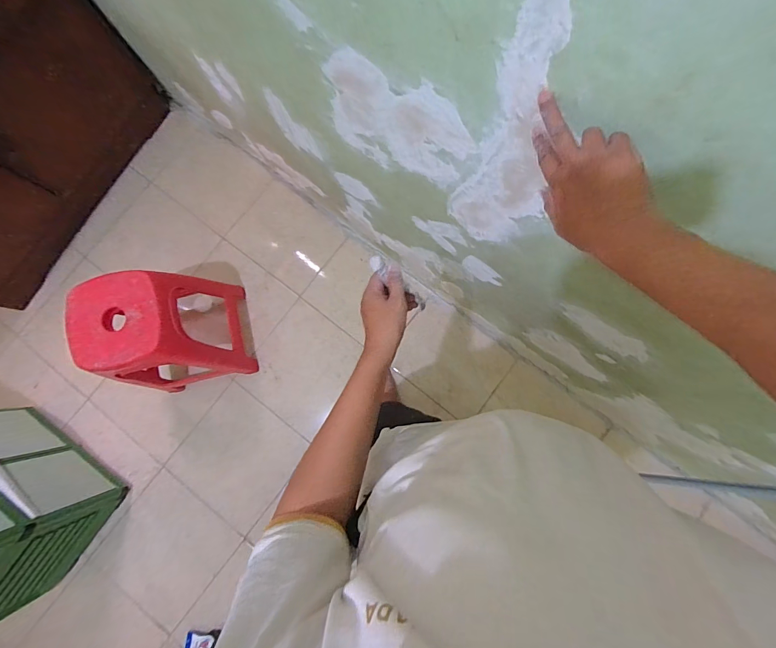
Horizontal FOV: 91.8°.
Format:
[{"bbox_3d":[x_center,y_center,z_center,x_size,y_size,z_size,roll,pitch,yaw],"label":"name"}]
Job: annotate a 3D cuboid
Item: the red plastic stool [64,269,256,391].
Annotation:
[{"bbox_3d":[-0.683,0.035,1.178,0.348,0.481,0.299,-13,82,0],"label":"red plastic stool"}]

